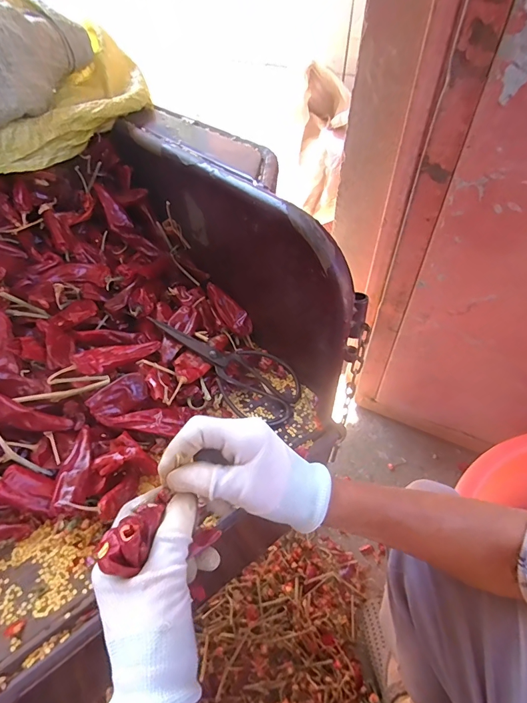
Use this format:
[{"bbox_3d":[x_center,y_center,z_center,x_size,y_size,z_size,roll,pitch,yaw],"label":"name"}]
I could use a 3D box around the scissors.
[{"bbox_3d":[-0.048,0.014,0.459,0.198,0.016,0.087,31,51,4],"label":"scissors"}]

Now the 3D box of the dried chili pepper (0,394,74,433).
[{"bbox_3d":[-0.242,0.052,0.362,0.026,0.112,0.029,-30,35,32],"label":"dried chili pepper"}]

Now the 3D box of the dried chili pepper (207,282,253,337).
[{"bbox_3d":[-0.049,-0.057,0.509,0.027,0.020,0.088,-34,77,-28],"label":"dried chili pepper"}]

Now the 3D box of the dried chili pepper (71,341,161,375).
[{"bbox_3d":[-0.163,0.004,0.427,0.096,0.015,0.028,-18,45,-44],"label":"dried chili pepper"}]

